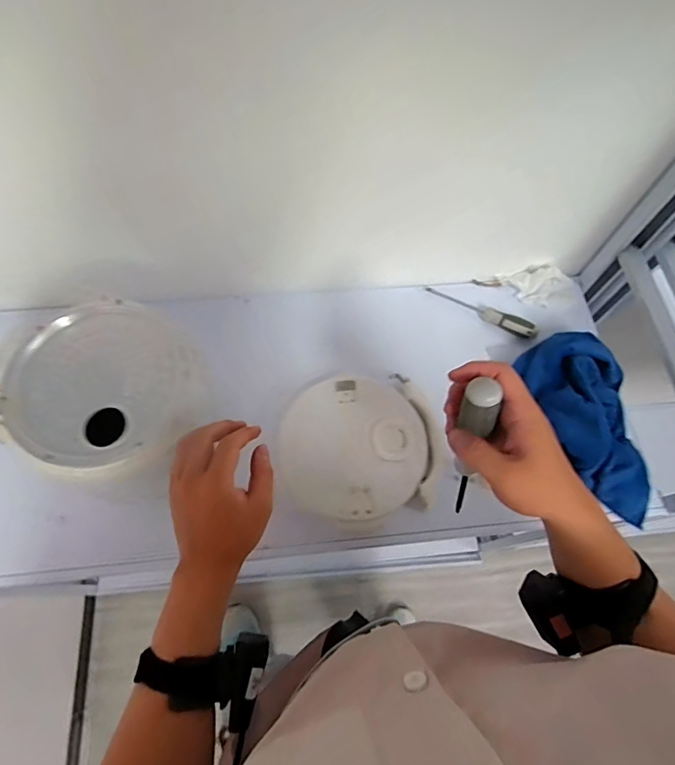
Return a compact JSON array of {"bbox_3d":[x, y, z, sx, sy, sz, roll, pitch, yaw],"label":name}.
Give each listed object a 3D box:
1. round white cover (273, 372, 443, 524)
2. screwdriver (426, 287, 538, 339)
[{"bbox_3d":[0.032,0.082,0.628,0.216,0.027,0.195,-12,67,-8],"label":"round white cover"},{"bbox_3d":[0.232,-0.118,0.746,0.182,0.028,0.023,28,68,9],"label":"screwdriver"}]

